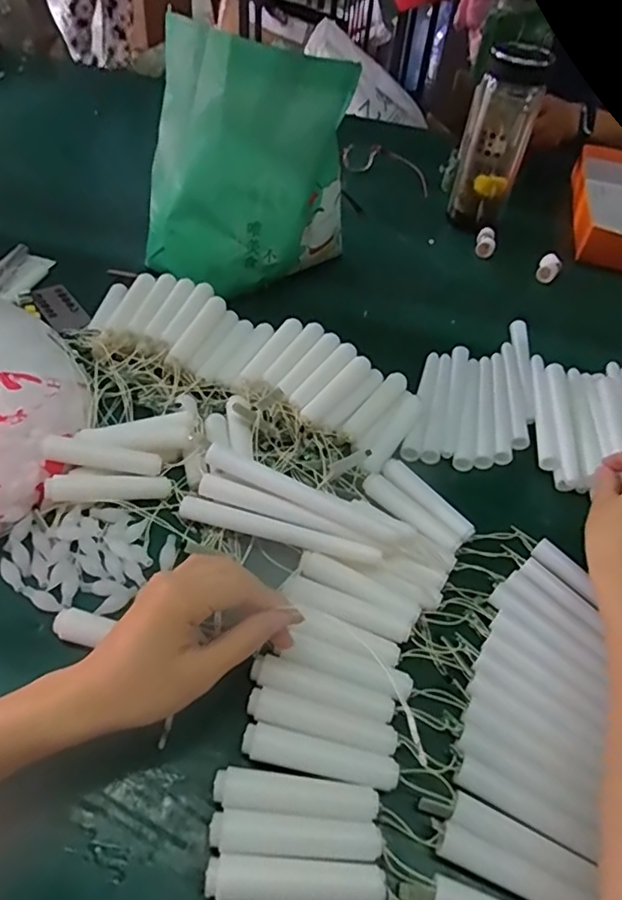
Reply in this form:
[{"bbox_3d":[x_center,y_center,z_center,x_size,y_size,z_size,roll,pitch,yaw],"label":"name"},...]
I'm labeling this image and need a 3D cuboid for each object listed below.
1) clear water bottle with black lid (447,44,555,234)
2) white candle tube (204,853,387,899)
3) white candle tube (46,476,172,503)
[{"bbox_3d":[0.236,-0.392,0.750,0.077,0.220,0.063,30,52,18],"label":"clear water bottle with black lid"},{"bbox_3d":[-0.008,0.218,0.291,0.088,0.011,0.018,6,49,-2],"label":"white candle tube"},{"bbox_3d":[-0.155,0.030,0.446,0.089,0.017,0.014,1,51,-24],"label":"white candle tube"}]

